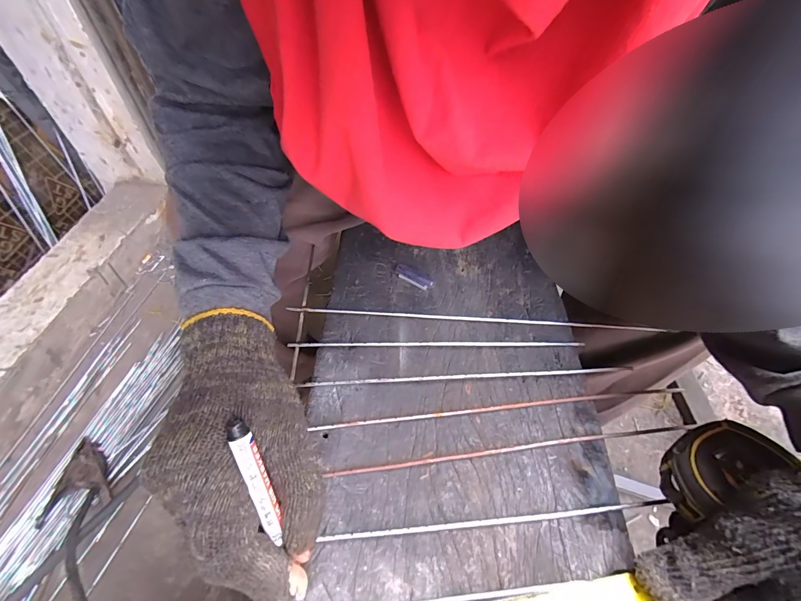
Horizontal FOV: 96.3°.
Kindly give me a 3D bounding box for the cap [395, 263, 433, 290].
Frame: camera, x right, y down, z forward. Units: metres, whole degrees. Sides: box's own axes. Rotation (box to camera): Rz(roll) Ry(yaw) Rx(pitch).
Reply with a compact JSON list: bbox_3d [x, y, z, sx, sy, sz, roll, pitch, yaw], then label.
[{"bbox_3d":[0.015,-0.026,0.383,0.042,0.012,0.014,29,55,21],"label":"cap"}]

